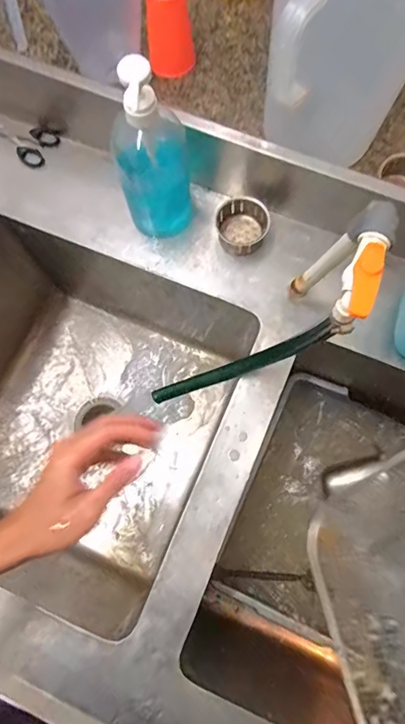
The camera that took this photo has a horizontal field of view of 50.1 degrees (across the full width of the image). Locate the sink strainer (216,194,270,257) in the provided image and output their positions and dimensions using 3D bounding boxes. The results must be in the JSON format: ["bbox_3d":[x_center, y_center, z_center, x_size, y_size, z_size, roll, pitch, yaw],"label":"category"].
[{"bbox_3d":[0.056,-0.195,0.620,0.072,0.040,0.074,0,76,1],"label":"sink strainer"}]

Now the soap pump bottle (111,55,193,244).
[{"bbox_3d":[-0.062,-0.245,0.524,0.086,0.245,0.059,-17,76,-3],"label":"soap pump bottle"}]

